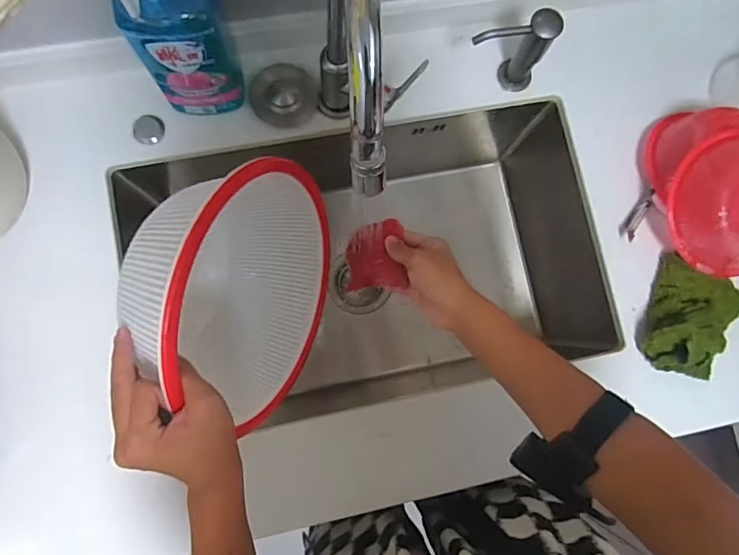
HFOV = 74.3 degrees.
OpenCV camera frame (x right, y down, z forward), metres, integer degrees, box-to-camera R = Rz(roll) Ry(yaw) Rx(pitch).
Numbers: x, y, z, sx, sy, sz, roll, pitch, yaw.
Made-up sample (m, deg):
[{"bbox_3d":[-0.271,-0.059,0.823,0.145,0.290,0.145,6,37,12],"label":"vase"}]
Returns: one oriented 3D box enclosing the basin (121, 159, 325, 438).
[{"bbox_3d":[-0.145,0.030,0.498,0.113,0.278,0.281,13,112,17],"label":"basin"}]

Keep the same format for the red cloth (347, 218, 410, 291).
[{"bbox_3d":[0.007,-0.024,0.542,0.070,0.016,0.075,-1,102,29],"label":"red cloth"}]

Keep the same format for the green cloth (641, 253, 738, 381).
[{"bbox_3d":[0.400,0.051,0.602,0.097,0.069,0.132,28,82,-1],"label":"green cloth"}]

